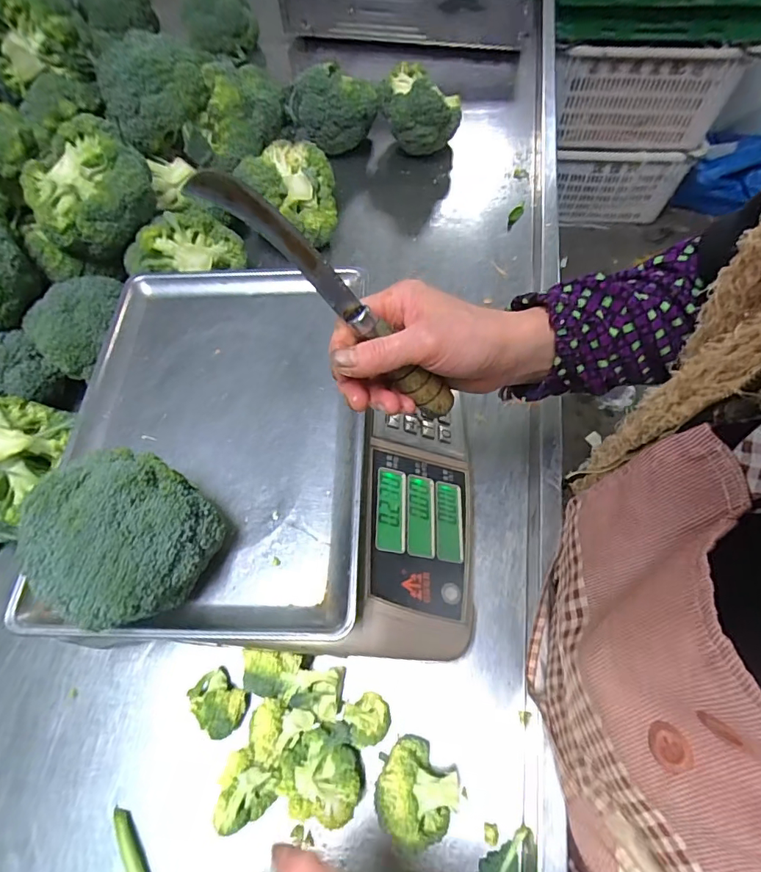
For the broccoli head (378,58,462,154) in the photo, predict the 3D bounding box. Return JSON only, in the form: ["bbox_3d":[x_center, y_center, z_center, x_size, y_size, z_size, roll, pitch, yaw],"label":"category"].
[{"bbox_3d":[0.060,-0.480,0.713,0.114,0.106,0.115,6,64,5],"label":"broccoli head"}]

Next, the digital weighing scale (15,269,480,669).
[{"bbox_3d":[-0.085,0.016,0.451,0.338,0.116,0.343,1,63,2],"label":"digital weighing scale"}]

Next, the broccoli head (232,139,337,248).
[{"bbox_3d":[-0.109,-0.305,0.618,0.104,0.121,0.101,-1,63,1],"label":"broccoli head"}]

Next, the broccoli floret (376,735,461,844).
[{"bbox_3d":[0.027,0.265,0.364,0.057,0.040,0.060,-1,63,1],"label":"broccoli floret"}]

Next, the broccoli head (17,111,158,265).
[{"bbox_3d":[-0.310,-0.264,0.508,0.123,0.077,0.111,-34,67,-15],"label":"broccoli head"}]

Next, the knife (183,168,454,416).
[{"bbox_3d":[-0.021,-0.075,0.289,0.016,0.202,0.021,-5,51,51],"label":"knife"}]

